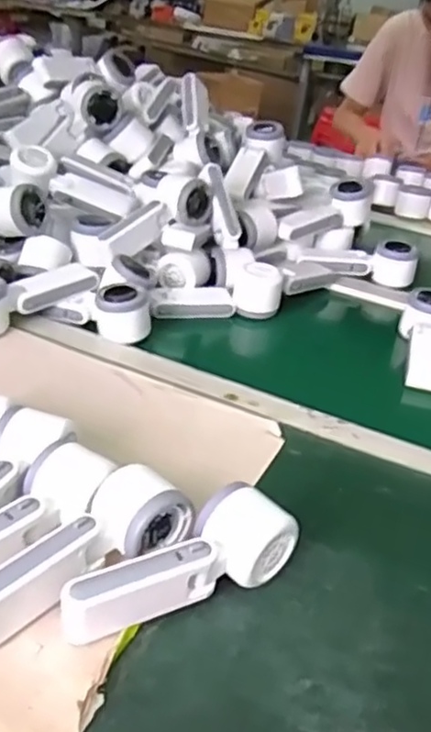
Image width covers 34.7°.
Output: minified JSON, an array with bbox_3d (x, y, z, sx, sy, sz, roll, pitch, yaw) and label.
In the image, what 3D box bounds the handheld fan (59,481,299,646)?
[{"bbox_3d":[-0.021,0.139,0.465,0.160,0.057,0.051,-21,40,-36],"label":"handheld fan"}]

